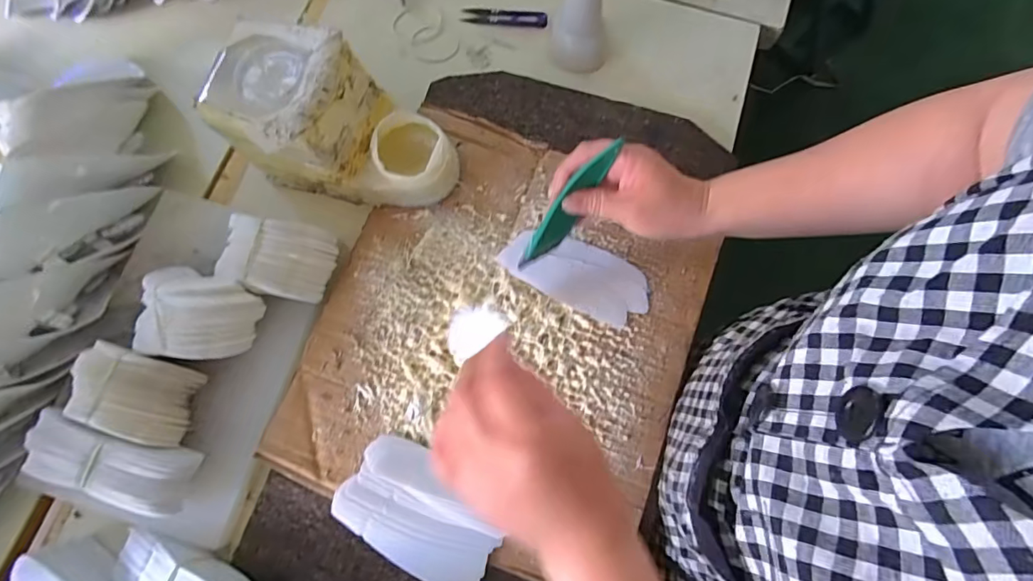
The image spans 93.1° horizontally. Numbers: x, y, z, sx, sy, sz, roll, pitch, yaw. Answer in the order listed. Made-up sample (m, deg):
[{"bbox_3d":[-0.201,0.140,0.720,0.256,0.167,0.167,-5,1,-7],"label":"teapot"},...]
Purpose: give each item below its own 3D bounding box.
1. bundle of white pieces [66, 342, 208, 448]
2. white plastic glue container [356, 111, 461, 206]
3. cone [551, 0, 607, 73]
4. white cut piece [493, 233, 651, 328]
[{"bbox_3d":[-0.330,0.088,0.420,0.091,0.049,0.067,17,75,4],"label":"bundle of white pieces"},{"bbox_3d":[-0.102,-0.121,0.477,0.082,0.056,0.091,25,76,7],"label":"white plastic glue container"},{"bbox_3d":[0.068,-0.287,0.491,0.063,0.140,0.053,7,74,2],"label":"cone"},{"bbox_3d":[0.058,-0.016,0.474,0.143,0.009,0.064,21,77,6],"label":"white cut piece"}]

